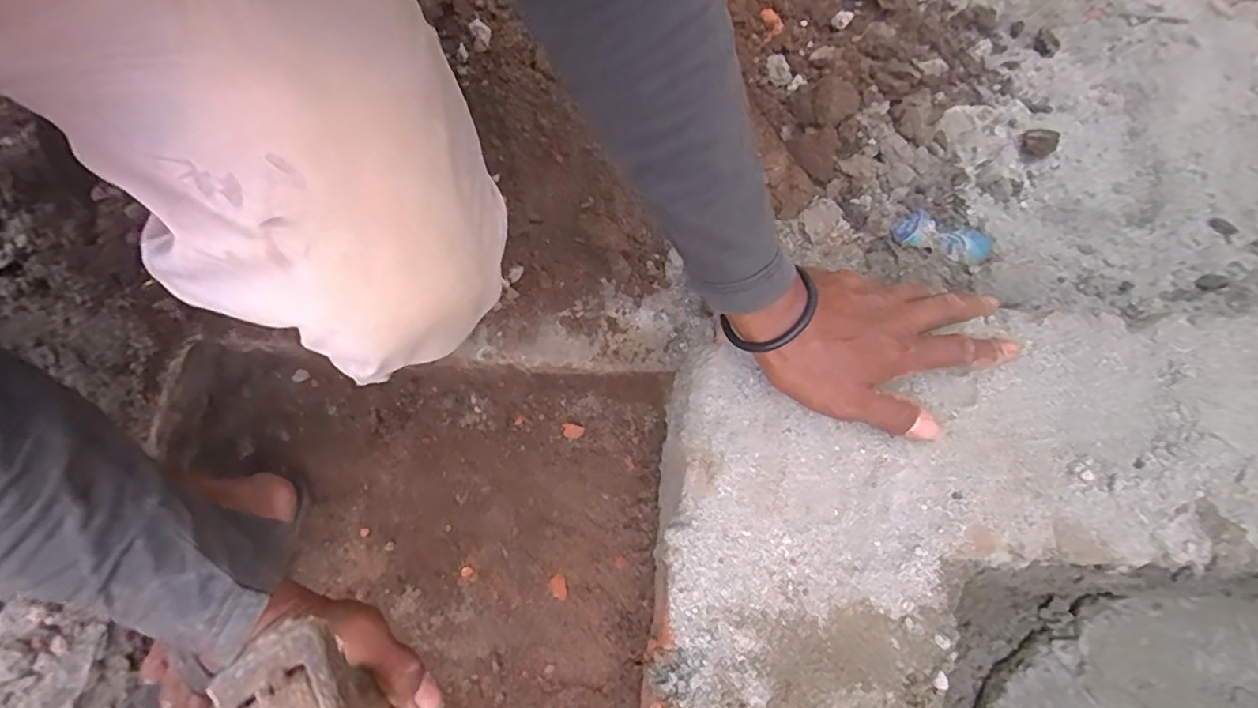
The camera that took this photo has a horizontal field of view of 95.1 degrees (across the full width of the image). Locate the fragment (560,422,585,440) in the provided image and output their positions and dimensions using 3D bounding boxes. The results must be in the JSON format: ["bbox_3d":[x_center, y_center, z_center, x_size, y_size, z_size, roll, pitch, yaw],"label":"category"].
[{"bbox_3d":[-0.065,0.088,0.651,0.025,0.004,0.017,18,71,4],"label":"fragment"}]

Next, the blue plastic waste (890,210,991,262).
[{"bbox_3d":[0.292,-0.111,0.540,0.090,0.014,0.048,14,71,3],"label":"blue plastic waste"}]

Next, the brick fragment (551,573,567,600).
[{"bbox_3d":[-0.073,0.241,0.594,0.015,0.004,0.025,-13,72,-6],"label":"brick fragment"}]

